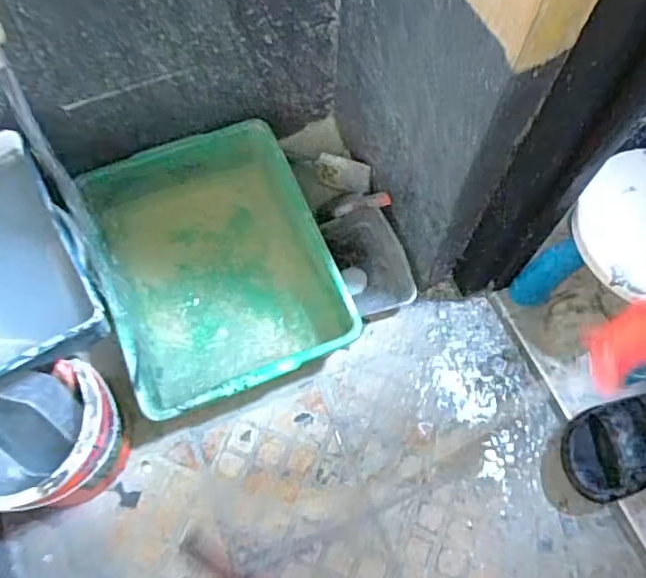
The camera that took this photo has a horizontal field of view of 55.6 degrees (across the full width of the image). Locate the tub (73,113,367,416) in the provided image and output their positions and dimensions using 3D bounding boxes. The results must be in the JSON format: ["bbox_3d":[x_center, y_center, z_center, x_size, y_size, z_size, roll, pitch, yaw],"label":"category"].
[{"bbox_3d":[-0.153,-0.026,0.914,0.303,0.138,0.386,-20,68,-8],"label":"tub"}]

